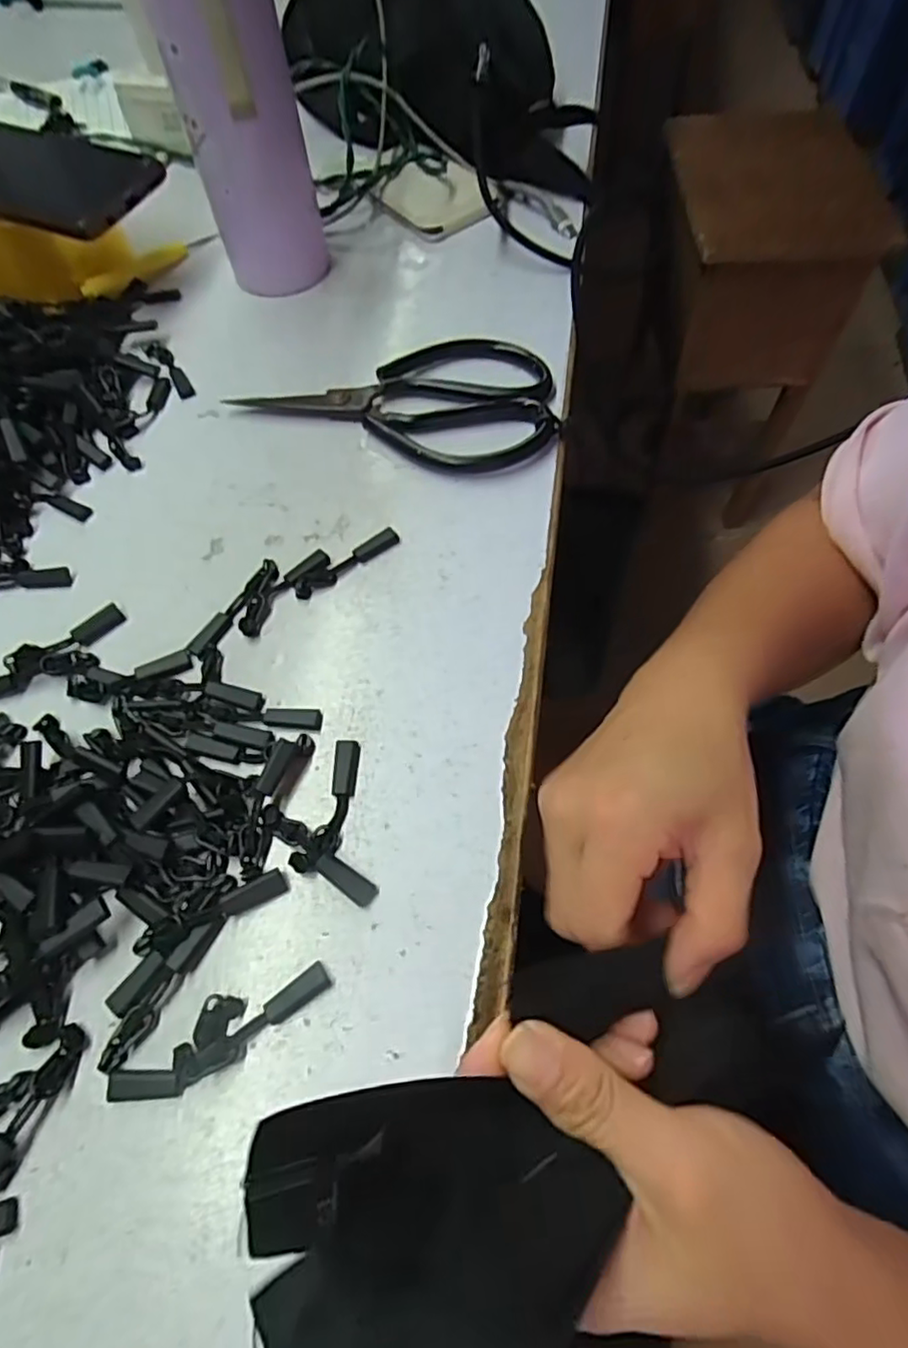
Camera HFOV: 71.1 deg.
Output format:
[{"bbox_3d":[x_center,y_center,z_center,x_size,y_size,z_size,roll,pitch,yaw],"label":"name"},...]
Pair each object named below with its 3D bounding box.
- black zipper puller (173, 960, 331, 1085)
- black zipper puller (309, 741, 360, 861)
[{"bbox_3d":[-0.070,0.121,0.223,0.053,0.008,0.022,-19,64,-9],"label":"black zipper puller"},{"bbox_3d":[-0.048,0.050,0.259,0.011,0.007,0.049,7,63,5],"label":"black zipper puller"}]

